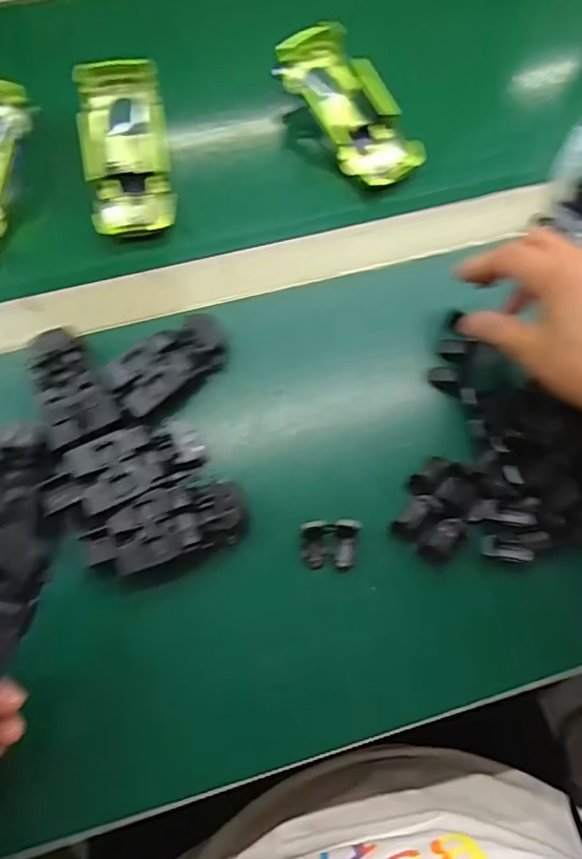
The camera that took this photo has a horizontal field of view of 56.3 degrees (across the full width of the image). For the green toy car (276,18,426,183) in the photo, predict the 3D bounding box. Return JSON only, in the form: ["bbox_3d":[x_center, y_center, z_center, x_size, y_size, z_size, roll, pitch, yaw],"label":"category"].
[{"bbox_3d":[0.046,-0.258,0.440,0.061,0.032,0.141,-37,91,-12],"label":"green toy car"}]

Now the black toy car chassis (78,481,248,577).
[{"bbox_3d":[-0.077,0.059,0.332,0.098,0.015,0.041,-16,73,-6],"label":"black toy car chassis"}]

